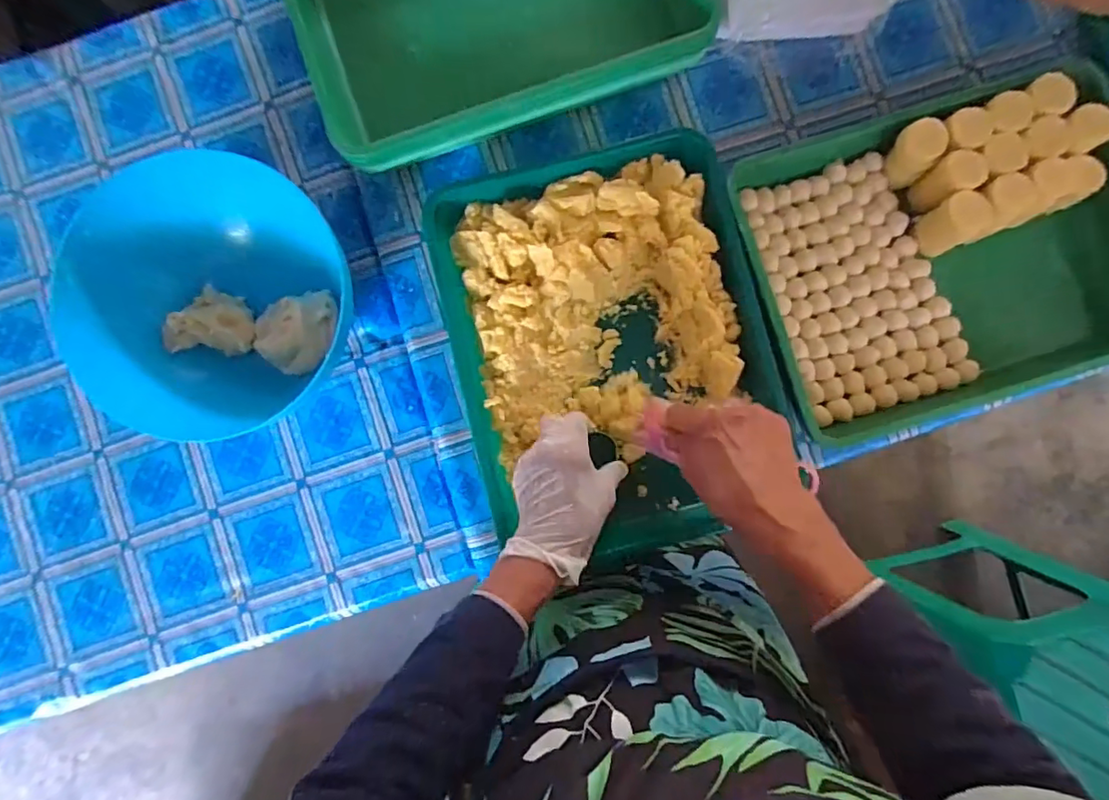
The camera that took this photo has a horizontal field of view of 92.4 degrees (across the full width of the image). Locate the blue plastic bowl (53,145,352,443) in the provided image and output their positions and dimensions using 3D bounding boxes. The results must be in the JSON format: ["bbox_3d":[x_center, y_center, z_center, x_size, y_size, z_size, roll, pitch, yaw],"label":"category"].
[{"bbox_3d":[-0.323,-0.090,0.501,0.265,0.108,0.215,-38,87,-1],"label":"blue plastic bowl"}]

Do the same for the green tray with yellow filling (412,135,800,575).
[{"bbox_3d":[0.052,-0.042,0.487,0.268,0.052,0.357,-15,87,0],"label":"green tray with yellow filling"}]

